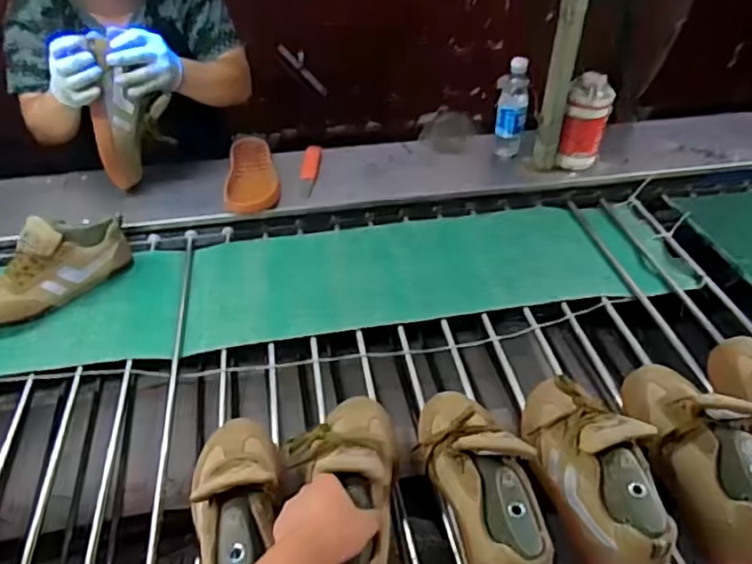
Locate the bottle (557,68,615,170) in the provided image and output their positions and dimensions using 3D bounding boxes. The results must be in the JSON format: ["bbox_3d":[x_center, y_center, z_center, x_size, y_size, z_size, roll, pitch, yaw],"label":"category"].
[{"bbox_3d":[0.433,-0.327,1.271,0.087,0.182,0.074,12,44,16],"label":"bottle"}]

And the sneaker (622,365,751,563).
[{"bbox_3d":[0.385,0.204,0.744,0.094,0.150,0.278,-10,43,-9],"label":"sneaker"}]

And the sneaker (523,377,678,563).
[{"bbox_3d":[0.251,0.214,0.715,0.105,0.124,0.267,-5,42,-3],"label":"sneaker"}]

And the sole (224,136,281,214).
[{"bbox_3d":[-0.251,-0.226,1.268,0.104,0.025,0.251,3,43,-12],"label":"sole"}]

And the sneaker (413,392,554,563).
[{"bbox_3d":[0.123,0.222,0.698,0.095,0.107,0.281,-13,43,-11],"label":"sneaker"}]

